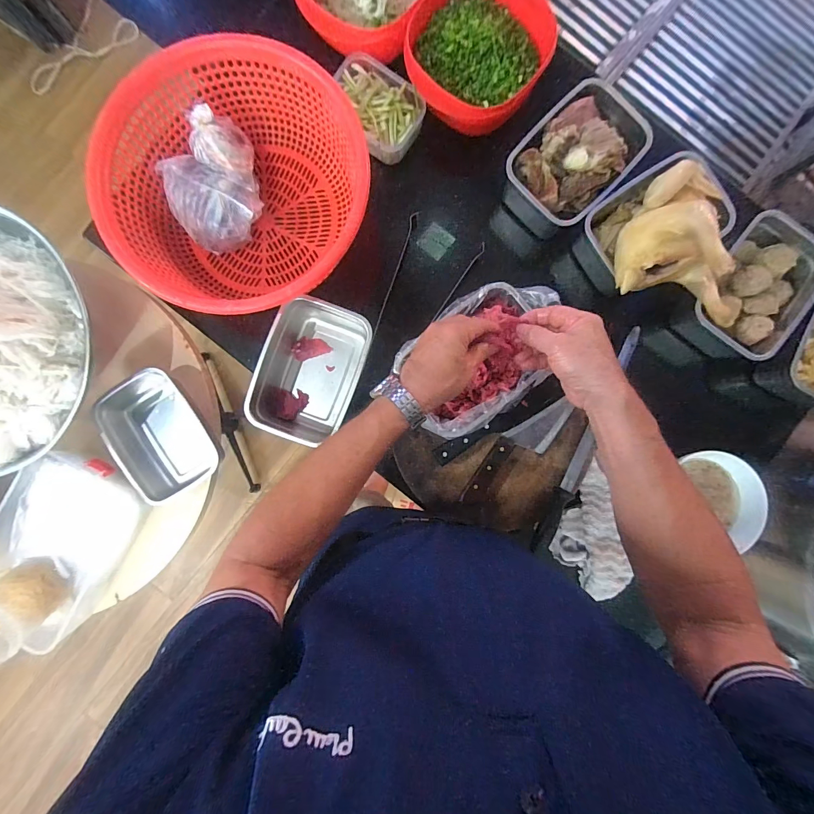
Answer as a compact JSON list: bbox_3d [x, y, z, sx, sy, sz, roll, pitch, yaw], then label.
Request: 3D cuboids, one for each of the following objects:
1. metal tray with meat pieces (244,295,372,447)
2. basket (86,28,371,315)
[{"bbox_3d":[-0.165,-0.058,0.620,0.129,0.095,0.223,21,89,0],"label":"metal tray with meat pieces"},{"bbox_3d":[-0.249,-0.326,0.586,0.364,0.141,0.364,0,90,-1],"label":"basket"}]

